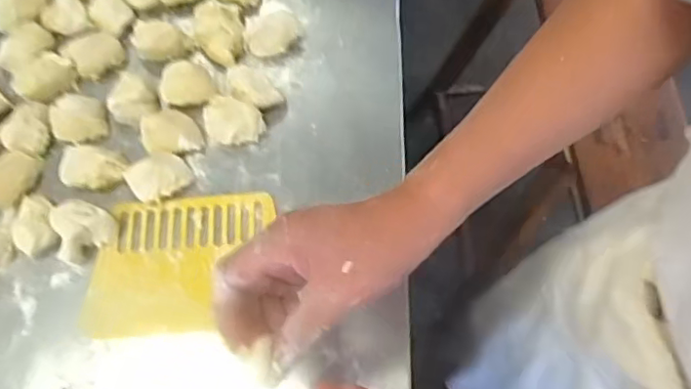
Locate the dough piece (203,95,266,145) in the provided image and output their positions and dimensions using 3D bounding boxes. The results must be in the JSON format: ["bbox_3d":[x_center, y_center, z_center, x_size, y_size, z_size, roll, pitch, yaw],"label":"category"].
[{"bbox_3d":[-0.104,-0.067,0.536,0.054,0.027,0.038,16,69,9],"label":"dough piece"}]

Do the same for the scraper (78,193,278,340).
[{"bbox_3d":[-0.144,0.056,0.499,0.153,0.008,0.119,-3,67,1],"label":"scraper"}]

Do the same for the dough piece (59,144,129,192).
[{"bbox_3d":[-0.227,-0.023,0.521,0.056,0.029,0.036,5,68,4],"label":"dough piece"}]

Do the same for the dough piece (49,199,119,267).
[{"bbox_3d":[-0.225,0.029,0.495,0.048,0.035,0.041,-26,69,-9],"label":"dough piece"}]

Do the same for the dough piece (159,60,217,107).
[{"bbox_3d":[-0.152,-0.103,0.551,0.048,0.033,0.034,-28,69,-9],"label":"dough piece"}]

